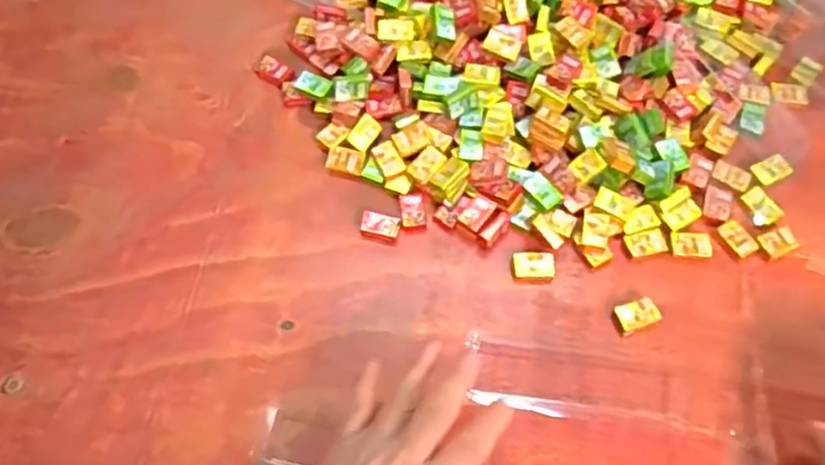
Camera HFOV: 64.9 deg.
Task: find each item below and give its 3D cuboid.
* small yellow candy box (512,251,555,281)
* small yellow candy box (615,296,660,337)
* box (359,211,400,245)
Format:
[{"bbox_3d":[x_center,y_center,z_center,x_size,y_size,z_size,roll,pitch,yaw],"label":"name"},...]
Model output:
[{"bbox_3d":[0.079,0.022,0.425,0.028,0.009,0.018,-5,65,-2],"label":"small yellow candy box"},{"bbox_3d":[0.142,0.053,0.412,0.026,0.009,0.017,-20,66,-9],"label":"small yellow candy box"},{"bbox_3d":[-0.022,-0.004,0.438,0.026,0.008,0.018,14,65,7],"label":"box"}]

